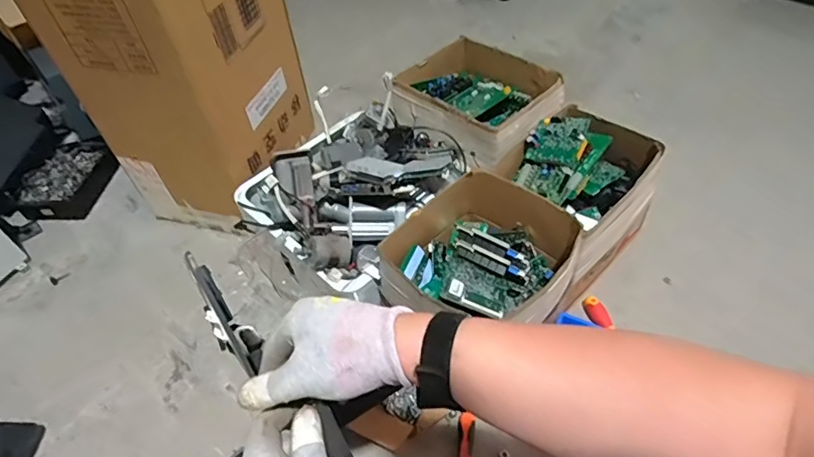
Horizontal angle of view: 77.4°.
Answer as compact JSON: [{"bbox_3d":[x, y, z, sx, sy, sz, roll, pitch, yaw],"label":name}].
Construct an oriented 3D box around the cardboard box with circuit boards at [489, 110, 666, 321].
[{"bbox_3d":[0.326,-0.049,1.049,0.255,0.278,0.332,32,58,29],"label":"cardboard box with circuit boards"}]

